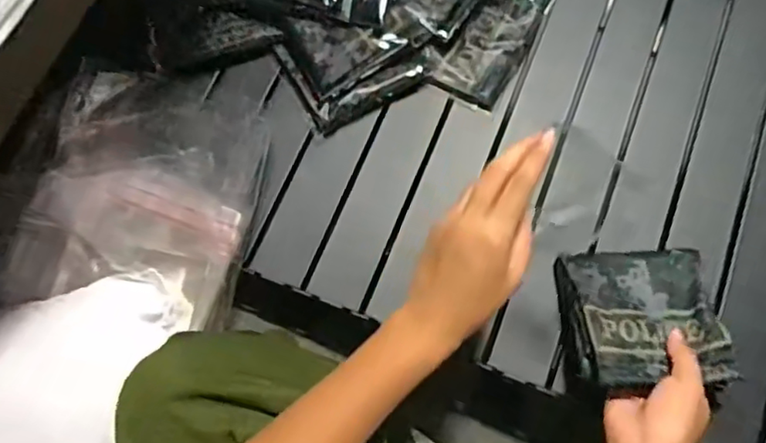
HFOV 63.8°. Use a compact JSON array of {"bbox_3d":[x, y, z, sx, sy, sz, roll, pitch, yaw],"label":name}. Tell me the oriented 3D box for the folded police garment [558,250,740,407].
[{"bbox_3d":[0.218,0.076,0.520,0.129,0.031,0.138,1,51,-2],"label":"folded police garment"}]

